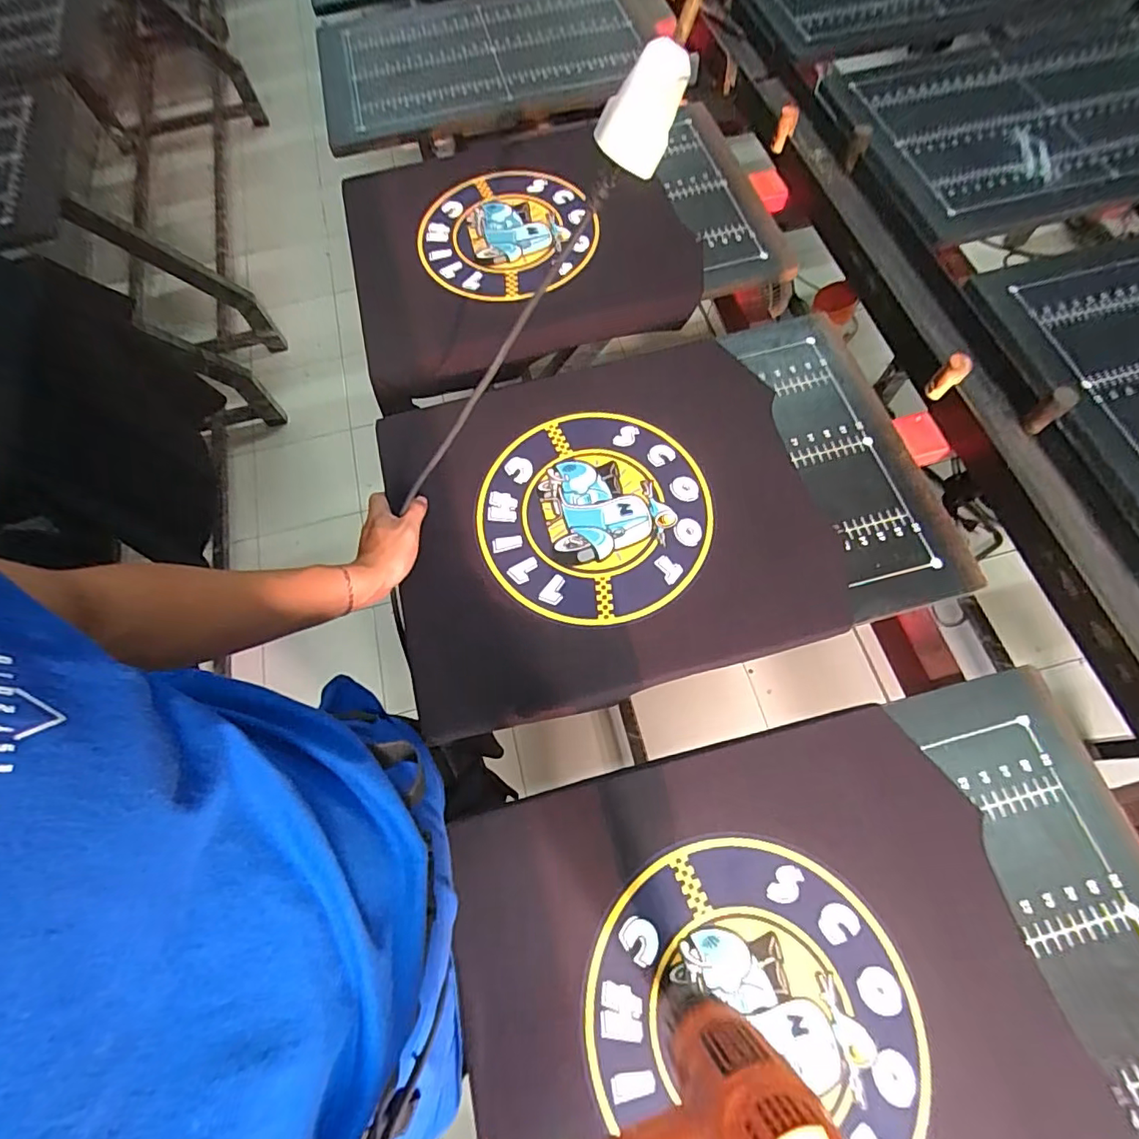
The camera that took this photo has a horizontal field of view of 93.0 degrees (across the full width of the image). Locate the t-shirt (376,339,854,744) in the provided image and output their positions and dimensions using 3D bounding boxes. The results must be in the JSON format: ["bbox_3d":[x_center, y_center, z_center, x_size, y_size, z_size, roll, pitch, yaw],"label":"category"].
[{"bbox_3d":[0.030,-0.065,0.612,0.450,0.035,0.398,-14,69,-4],"label":"t-shirt"}]

